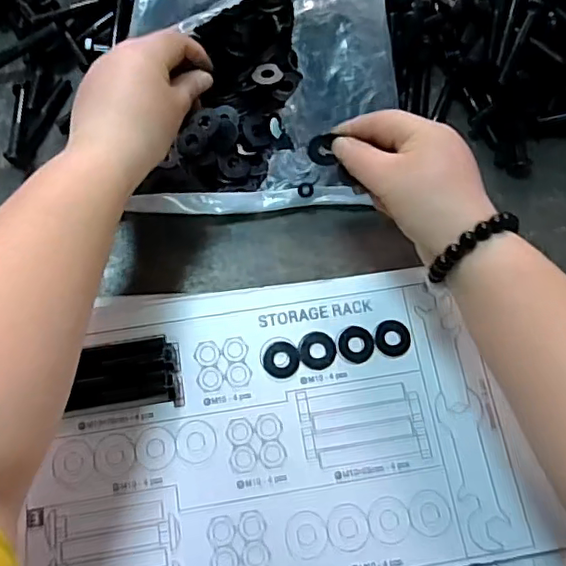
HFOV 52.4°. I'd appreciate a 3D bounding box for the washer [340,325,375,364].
[{"bbox_3d":[0.049,0.041,0.384,0.023,0.004,0.025,-6,72,-2],"label":"washer"}]

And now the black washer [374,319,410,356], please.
[{"bbox_3d":[0.074,0.037,0.387,0.023,0.004,0.024,-6,72,-2],"label":"black washer"}]

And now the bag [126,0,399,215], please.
[{"bbox_3d":[-0.016,-0.178,0.435,0.198,0.067,0.243,-1,71,-1],"label":"bag"}]

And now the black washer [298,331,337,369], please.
[{"bbox_3d":[0.023,0.045,0.382,0.025,0.004,0.025,-7,72,-3],"label":"black washer"}]

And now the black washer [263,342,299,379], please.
[{"bbox_3d":[-0.001,0.051,0.381,0.024,0.004,0.023,-7,72,-3],"label":"black washer"}]

